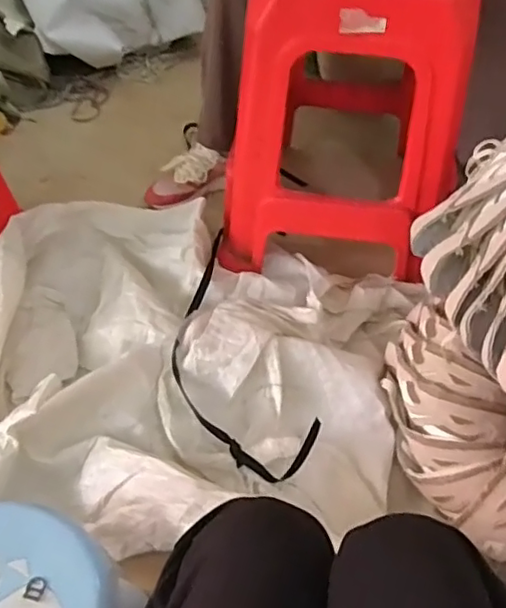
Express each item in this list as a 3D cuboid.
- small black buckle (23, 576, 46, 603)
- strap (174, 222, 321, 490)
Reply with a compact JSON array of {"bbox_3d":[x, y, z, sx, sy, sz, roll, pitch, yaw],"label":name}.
[{"bbox_3d":[-0.203,0.266,0.558,0.019,0.004,0.020,10,50,10],"label":"small black buckle"},{"bbox_3d":[-0.054,0.048,0.931,0.172,0.061,0.501,-16,51,-13],"label":"strap"}]

